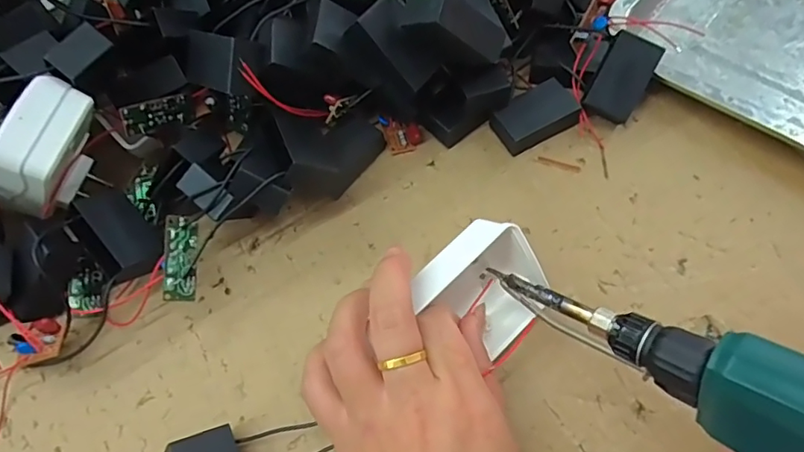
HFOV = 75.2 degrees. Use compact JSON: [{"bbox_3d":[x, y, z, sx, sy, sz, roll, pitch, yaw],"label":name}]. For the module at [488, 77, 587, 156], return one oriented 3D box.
[{"bbox_3d":[0.083,-0.067,0.326,0.050,0.018,0.030,-30,66,-11],"label":"module"}]

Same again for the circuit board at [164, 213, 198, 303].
[{"bbox_3d":[-0.115,0.017,0.272,0.016,0.006,0.043,7,73,-37],"label":"circuit board"}]

